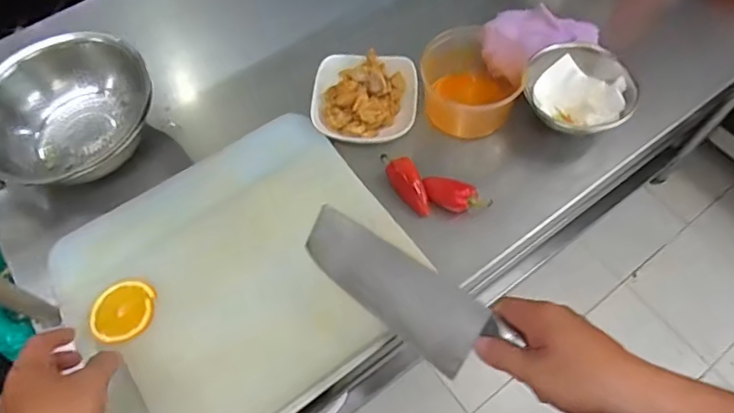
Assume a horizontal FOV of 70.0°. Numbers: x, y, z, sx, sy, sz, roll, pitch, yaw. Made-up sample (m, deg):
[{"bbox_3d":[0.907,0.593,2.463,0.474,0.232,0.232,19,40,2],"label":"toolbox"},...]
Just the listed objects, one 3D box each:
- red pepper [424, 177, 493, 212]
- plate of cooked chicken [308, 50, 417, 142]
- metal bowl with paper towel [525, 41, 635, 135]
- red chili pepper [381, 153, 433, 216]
[{"bbox_3d":[0.120,-0.011,0.706,0.089,0.028,0.041,15,65,8],"label":"red pepper"},{"bbox_3d":[-0.003,-0.161,0.761,0.150,0.045,0.142,0,64,1],"label":"plate of cooked chicken"},{"bbox_3d":[0.295,-0.158,0.747,0.125,0.099,0.150,-38,69,-16],"label":"metal bowl with paper towel"},{"bbox_3d":[0.052,-0.037,0.717,0.035,0.036,0.108,-25,66,-11],"label":"red chili pepper"}]

